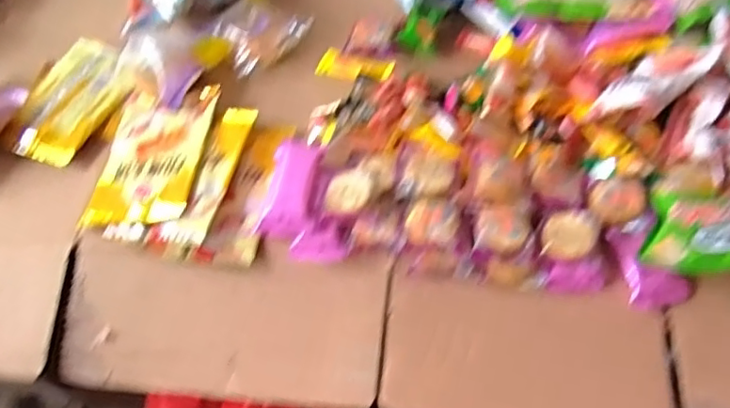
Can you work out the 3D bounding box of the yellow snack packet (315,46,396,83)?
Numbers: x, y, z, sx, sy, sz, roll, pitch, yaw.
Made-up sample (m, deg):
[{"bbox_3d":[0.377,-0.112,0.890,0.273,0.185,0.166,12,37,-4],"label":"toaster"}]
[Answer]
[{"bbox_3d":[-0.012,-0.144,0.617,0.084,0.010,0.032,18,79,27],"label":"yellow snack packet"}]

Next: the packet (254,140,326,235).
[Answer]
[{"bbox_3d":[-0.064,-0.012,0.522,0.046,0.030,0.090,9,56,11],"label":"packet"}]

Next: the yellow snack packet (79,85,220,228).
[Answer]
[{"bbox_3d":[-0.202,-0.048,0.570,0.099,0.023,0.157,2,55,6],"label":"yellow snack packet"}]

